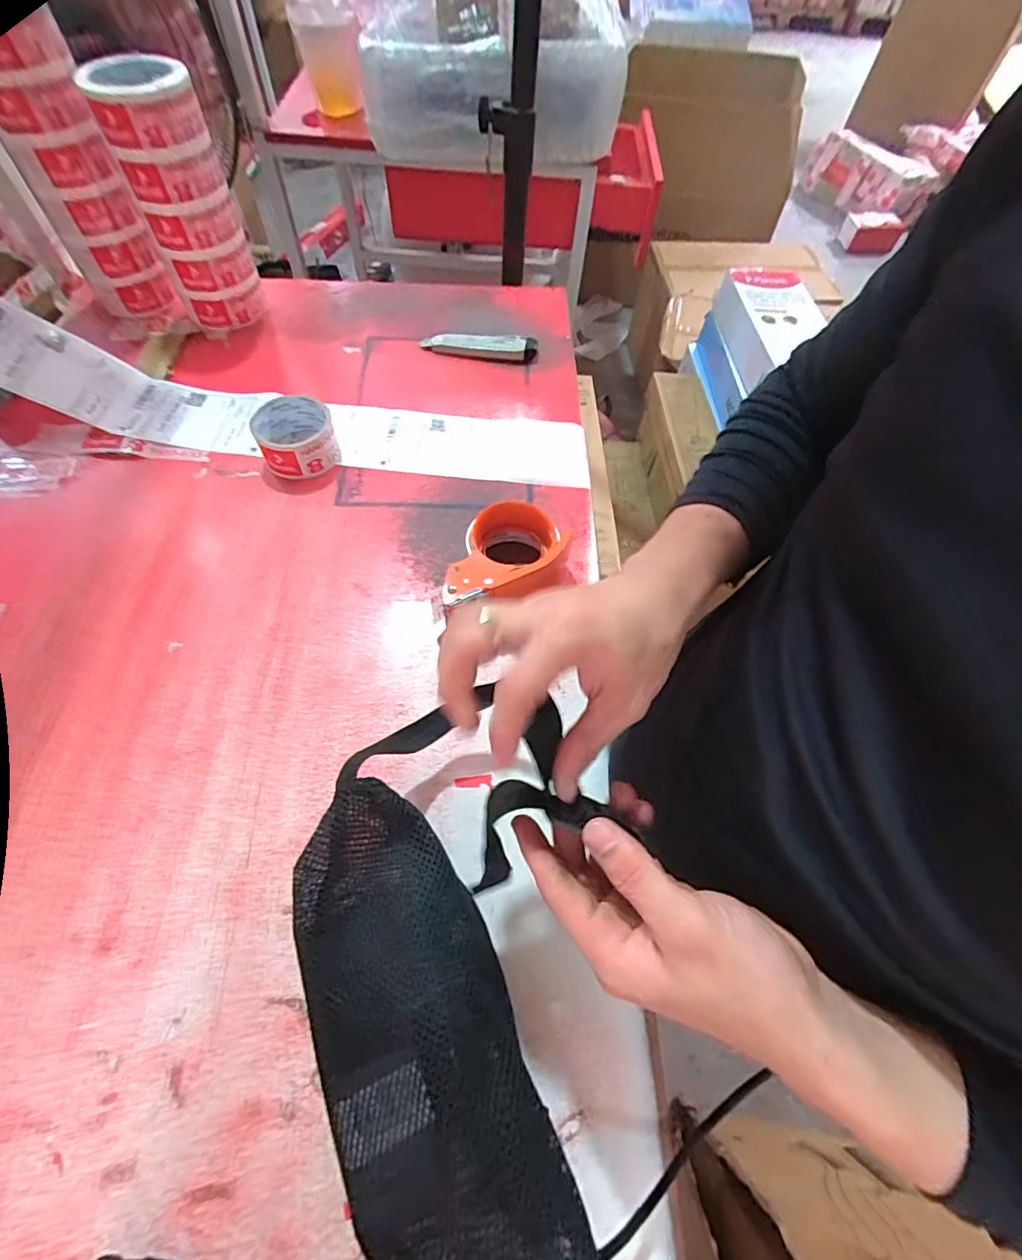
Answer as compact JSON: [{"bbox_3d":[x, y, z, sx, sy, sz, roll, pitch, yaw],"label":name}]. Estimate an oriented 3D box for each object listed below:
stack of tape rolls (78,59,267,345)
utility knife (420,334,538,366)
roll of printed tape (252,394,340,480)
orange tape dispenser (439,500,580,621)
[{"bbox_3d":[-0.381,-0.495,0.619,0.098,0.239,0.088,-20,64,-13],"label":"stack of tape rolls"},{"bbox_3d":[-0.042,-0.384,0.703,0.154,0.023,0.037,7,61,1],"label":"utility knife"},{"bbox_3d":[-0.241,-0.217,0.588,0.083,0.049,0.084,1,61,-2],"label":"roll of printed tape"},{"bbox_3d":[-0.012,-0.071,0.512,0.150,0.061,0.094,-26,66,-16],"label":"orange tape dispenser"}]

